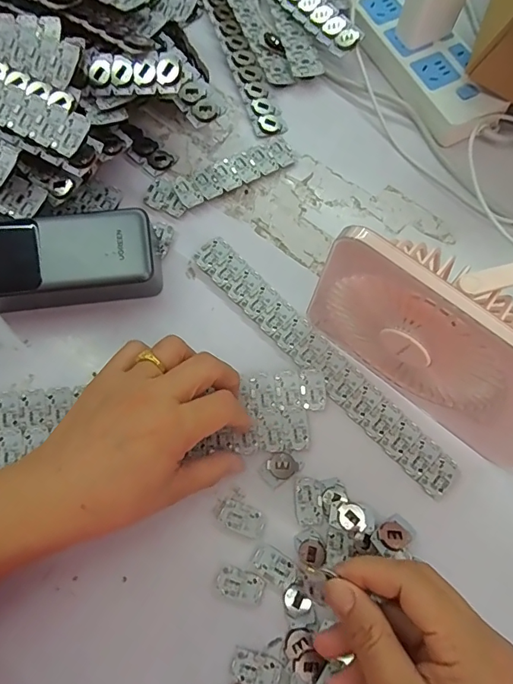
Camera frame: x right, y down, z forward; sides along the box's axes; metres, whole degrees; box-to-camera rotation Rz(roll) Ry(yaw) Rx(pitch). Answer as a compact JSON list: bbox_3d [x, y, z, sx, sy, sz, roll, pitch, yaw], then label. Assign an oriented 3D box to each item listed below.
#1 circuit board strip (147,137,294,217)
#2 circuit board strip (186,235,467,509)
[{"bbox_3d":[-0.028,-0.141,0.382,0.130,0.009,0.033,-26,77,-9],"label":"circuit board strip"},{"bbox_3d":[0.047,0.012,0.337,0.030,0.004,0.249,-43,80,-12],"label":"circuit board strip"}]

